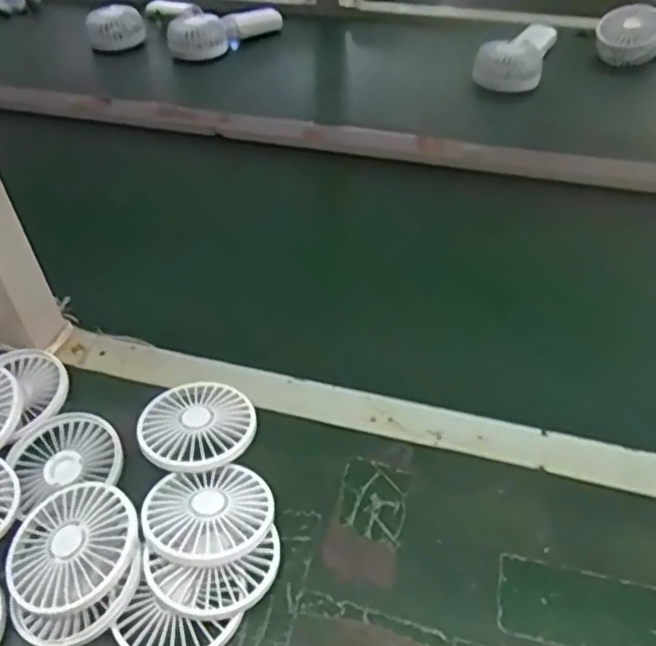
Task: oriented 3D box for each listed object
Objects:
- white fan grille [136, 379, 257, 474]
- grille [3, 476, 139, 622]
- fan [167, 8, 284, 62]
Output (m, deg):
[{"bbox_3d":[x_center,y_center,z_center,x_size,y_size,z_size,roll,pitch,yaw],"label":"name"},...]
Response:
[{"bbox_3d":[-0.101,0.079,0.508,0.084,0.019,0.085,0,47,0],"label":"white fan grille"},{"bbox_3d":[-0.170,0.147,0.437,0.085,0.019,0.084,35,58,29],"label":"grille"},{"bbox_3d":[-0.165,-0.460,1.041,0.173,0.048,0.077,-34,55,-25],"label":"fan"}]

